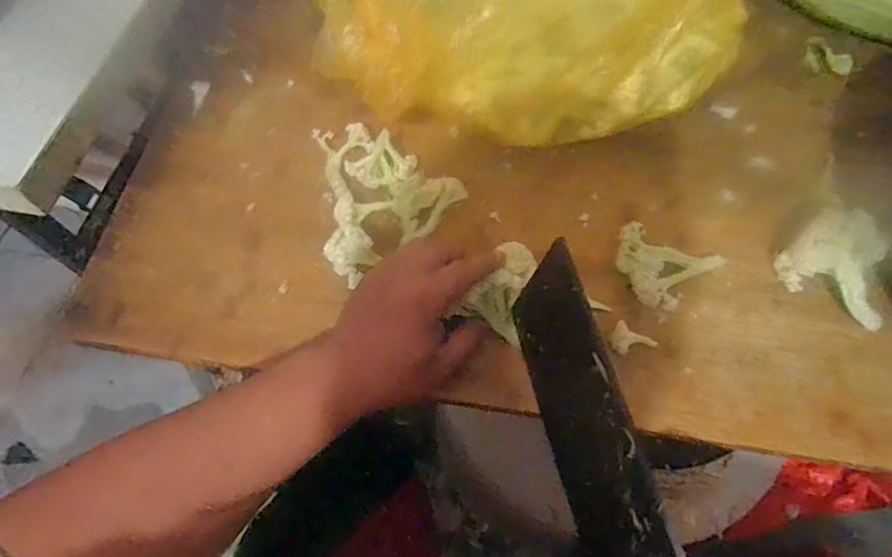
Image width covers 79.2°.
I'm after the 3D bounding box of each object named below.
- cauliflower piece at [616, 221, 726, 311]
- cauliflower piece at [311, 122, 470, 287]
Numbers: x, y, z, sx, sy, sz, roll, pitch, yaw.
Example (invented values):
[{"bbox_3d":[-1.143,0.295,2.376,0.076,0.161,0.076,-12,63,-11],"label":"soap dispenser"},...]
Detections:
[{"bbox_3d":[0.182,-0.004,0.441,0.086,0.029,0.072,17,65,8],"label":"cauliflower piece"},{"bbox_3d":[-0.075,-0.078,0.465,0.124,0.044,0.134,-42,71,-18],"label":"cauliflower piece"}]

